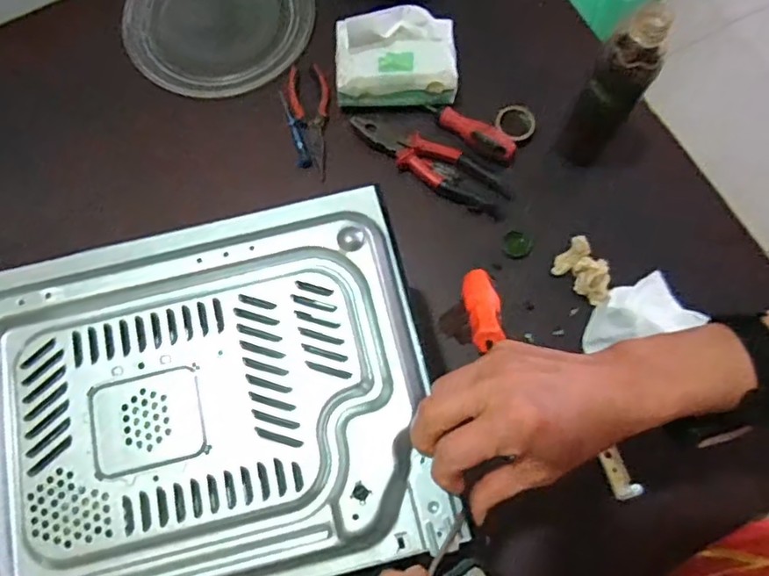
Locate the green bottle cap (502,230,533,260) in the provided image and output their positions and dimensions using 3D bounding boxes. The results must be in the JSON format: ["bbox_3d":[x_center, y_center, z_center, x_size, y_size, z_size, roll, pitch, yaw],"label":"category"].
[{"bbox_3d":[0.151,-0.049,0.669,0.033,0.012,0.035,0,73,1],"label":"green bottle cap"}]

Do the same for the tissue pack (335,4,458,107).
[{"bbox_3d":[0.013,-0.269,0.690,0.142,0.078,0.090,-2,73,0],"label":"tissue pack"}]

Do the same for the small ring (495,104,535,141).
[{"bbox_3d":[0.158,-0.195,0.702,0.045,0.015,0.044,0,73,1],"label":"small ring"}]

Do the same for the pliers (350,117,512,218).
[{"bbox_3d":[0.052,-0.149,0.685,0.194,0.015,0.052,28,75,9],"label":"pliers"}]

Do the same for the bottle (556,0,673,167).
[{"bbox_3d":[0.238,-0.204,0.613,0.059,0.212,0.065,31,76,10],"label":"bottle"}]

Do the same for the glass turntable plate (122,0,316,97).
[{"bbox_3d":[-0.211,-0.358,0.761,0.229,0.019,0.221,1,73,1],"label":"glass turntable plate"}]

